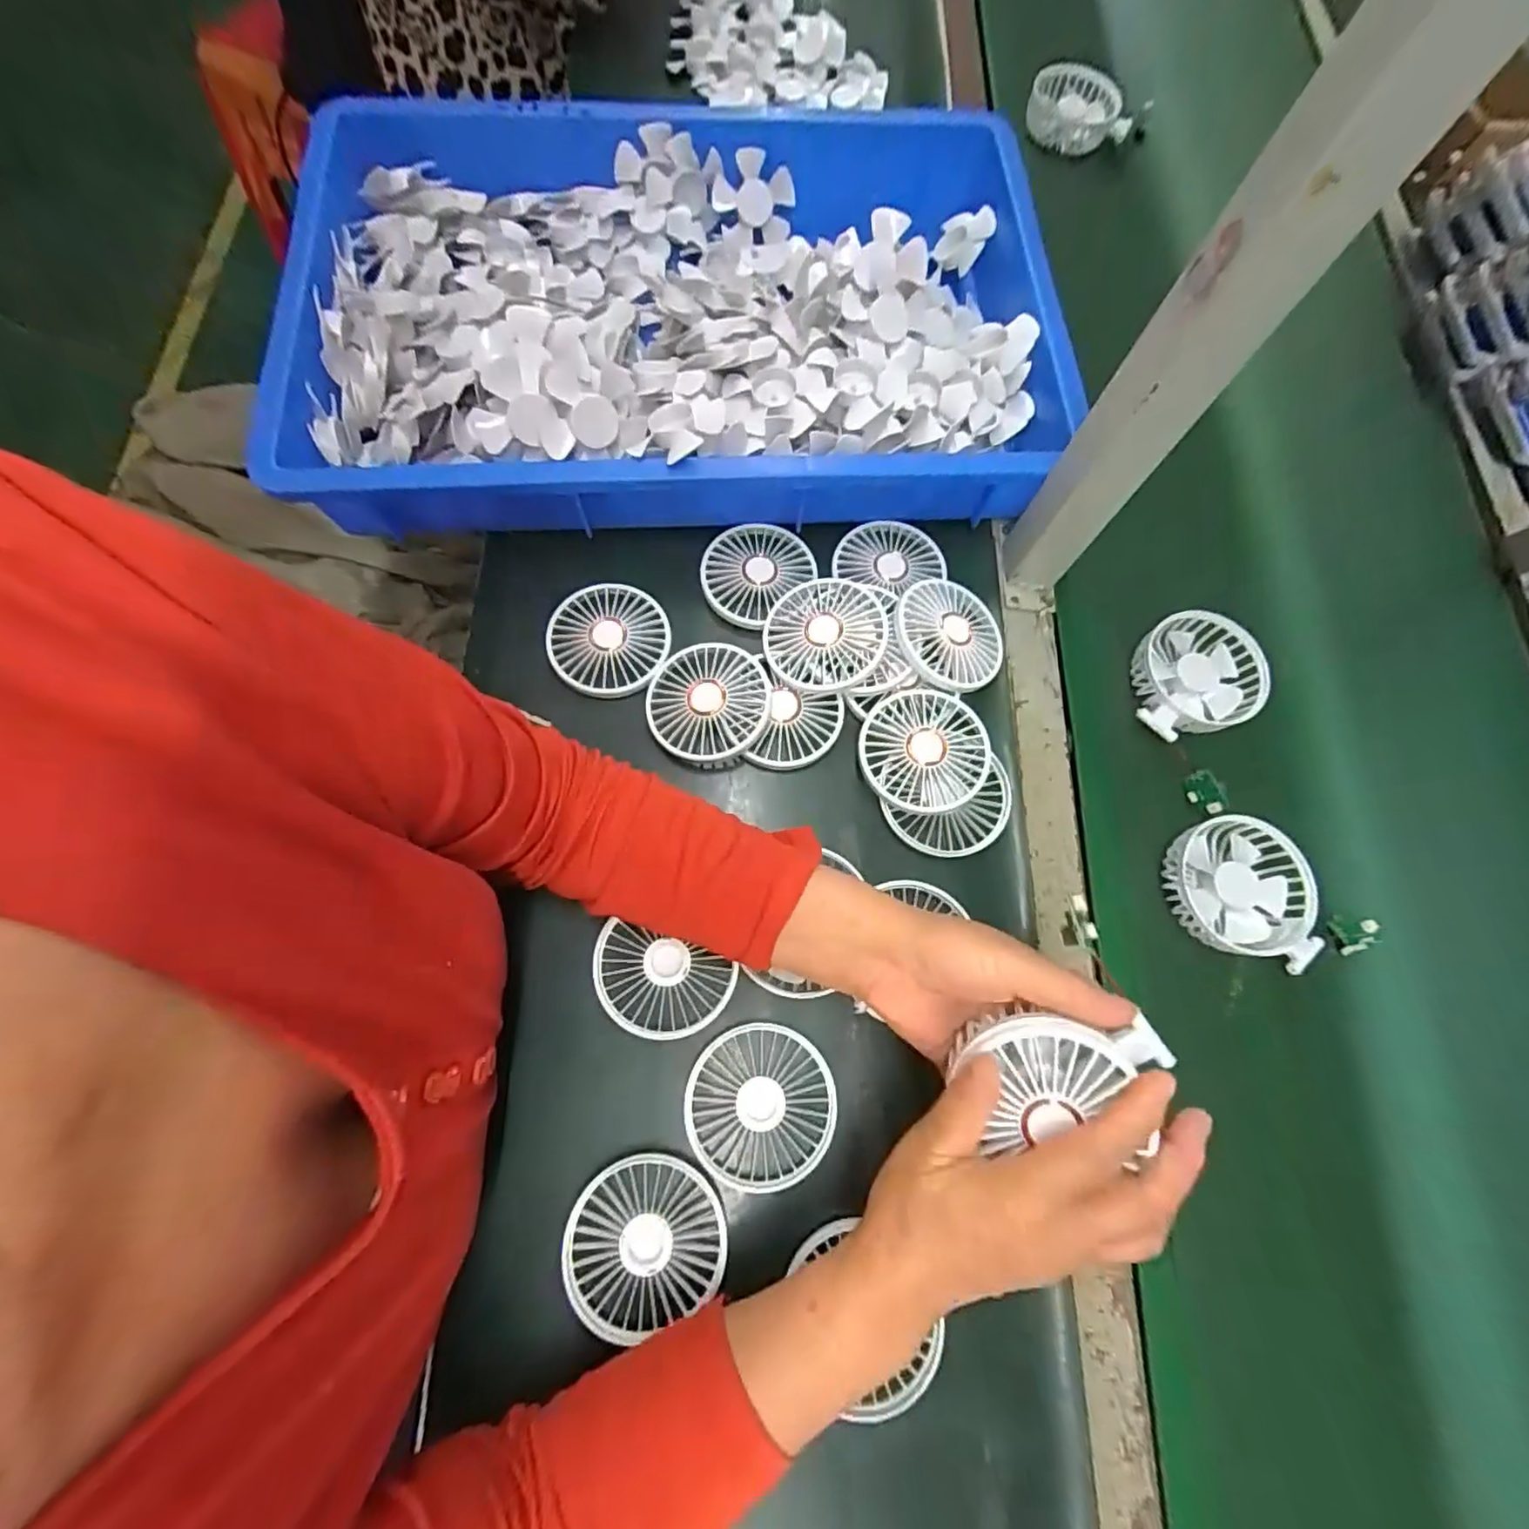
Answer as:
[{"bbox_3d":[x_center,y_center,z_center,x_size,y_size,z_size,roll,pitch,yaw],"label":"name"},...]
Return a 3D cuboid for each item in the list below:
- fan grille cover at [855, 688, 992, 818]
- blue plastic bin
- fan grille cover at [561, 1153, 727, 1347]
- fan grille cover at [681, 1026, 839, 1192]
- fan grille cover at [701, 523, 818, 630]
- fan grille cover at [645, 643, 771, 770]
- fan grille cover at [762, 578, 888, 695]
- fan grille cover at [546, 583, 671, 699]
[{"bbox_3d":[0.112,-0.010,0.450,0.087,0.010,0.087,-4,73,-1],"label":"fan grille cover"},{"bbox_3d":[-0.072,-0.380,0.534,0.596,0.104,0.404,-2,74,-6],"label":"blue plastic bin"},{"bbox_3d":[-0.068,0.270,0.366,0.086,0.019,0.082,-30,74,-9],"label":"fan grille cover"},{"bbox_3d":[-0.002,0.208,0.393,0.088,0.011,0.087,-3,72,-1],"label":"fan grille cover"},{"bbox_3d":[-0.007,-0.152,0.510,0.088,0.017,0.077,-37,75,-11],"label":"fan grille cover"},{"bbox_3d":[-0.042,-0.047,0.459,0.086,0.012,0.087,12,72,4],"label":"fan grille cover"},{"bbox_3d":[0.043,-0.094,0.463,0.081,0.022,0.086,12,72,4],"label":"fan grille cover"},{"bbox_3d":[-0.115,-0.093,0.478,0.087,0.020,0.086,-20,73,-6],"label":"fan grille cover"}]

